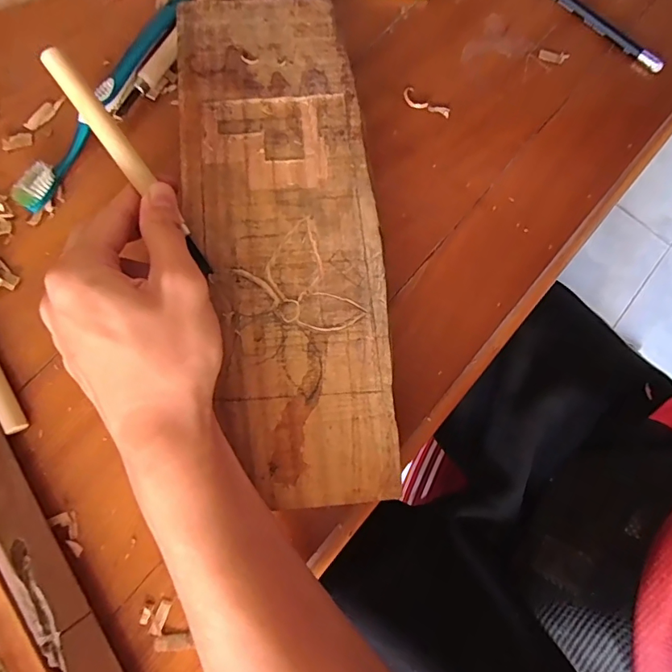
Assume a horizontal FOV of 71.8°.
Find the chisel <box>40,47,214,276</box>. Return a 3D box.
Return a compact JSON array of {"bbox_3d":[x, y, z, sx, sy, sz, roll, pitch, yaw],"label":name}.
[{"bbox_3d":[-0.107,-0.089,0.246,0.012,0.016,0.128,-38,105,-11],"label":"chisel"}]

